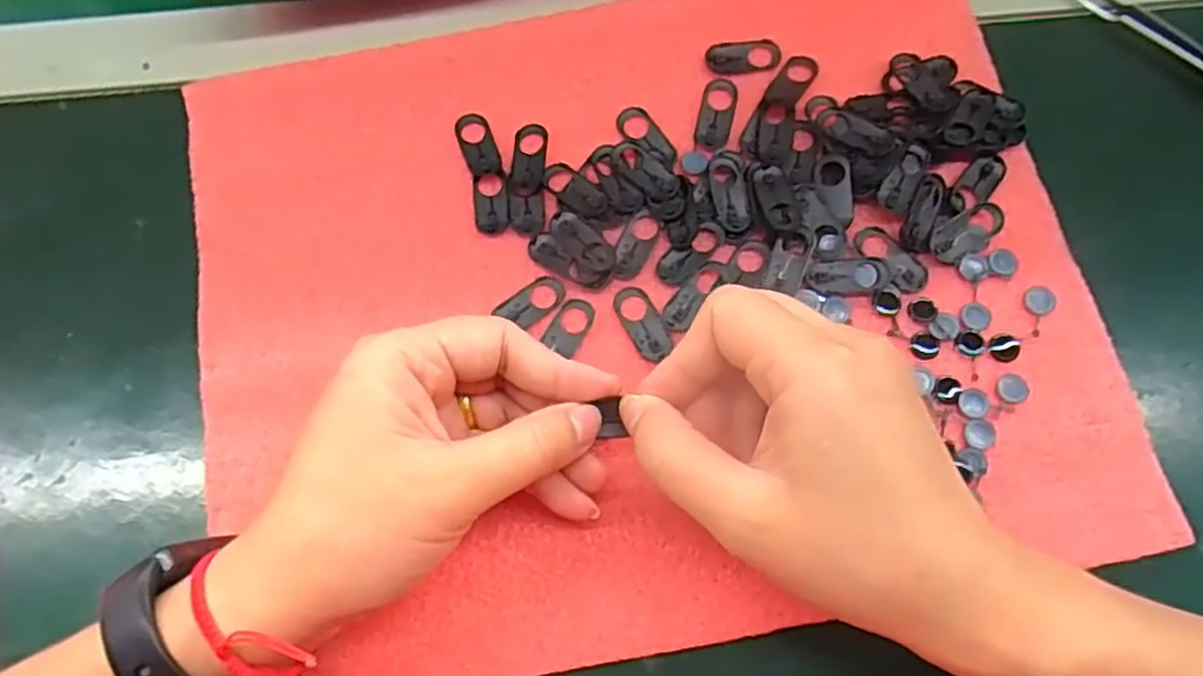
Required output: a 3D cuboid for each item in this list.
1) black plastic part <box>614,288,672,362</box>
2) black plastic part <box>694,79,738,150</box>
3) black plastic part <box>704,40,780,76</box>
[{"bbox_3d":[0.016,-0.006,0.282,0.014,0.004,0.030,-28,74,-6],"label":"black plastic part"},{"bbox_3d":[0.048,-0.094,0.306,0.015,0.004,0.031,12,74,6],"label":"black plastic part"},{"bbox_3d":[0.060,-0.120,0.309,0.031,0.004,0.014,-5,73,1],"label":"black plastic part"}]

